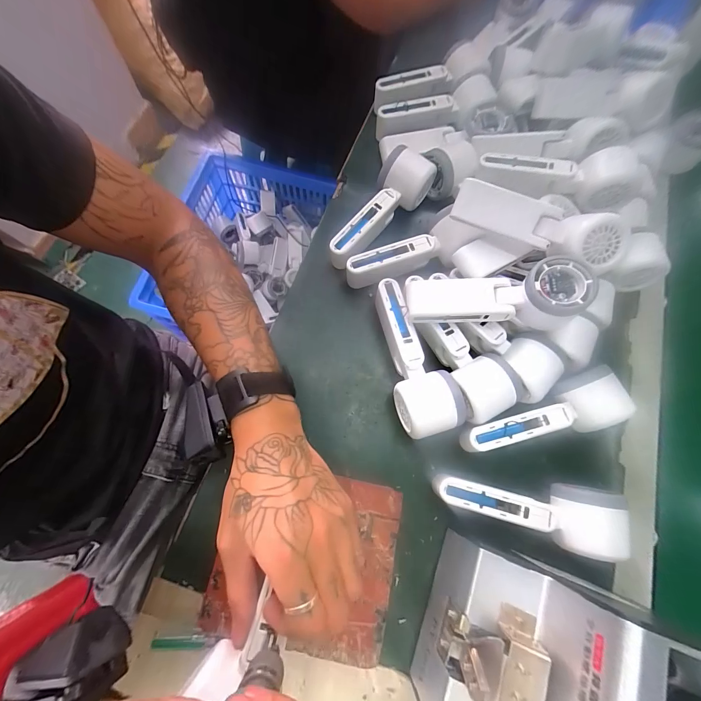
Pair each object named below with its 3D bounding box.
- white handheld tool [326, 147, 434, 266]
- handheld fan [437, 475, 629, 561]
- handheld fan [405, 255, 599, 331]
[{"bbox_3d":[0.030,-0.166,0.384,0.051,0.057,0.151,41,74,9],"label":"white handheld tool"},{"bbox_3d":[0.156,0.145,0.299,0.153,0.055,0.054,9,72,-1],"label":"handheld fan"},{"bbox_3d":[0.138,-0.056,0.318,0.160,0.059,0.050,4,73,0],"label":"handheld fan"}]

